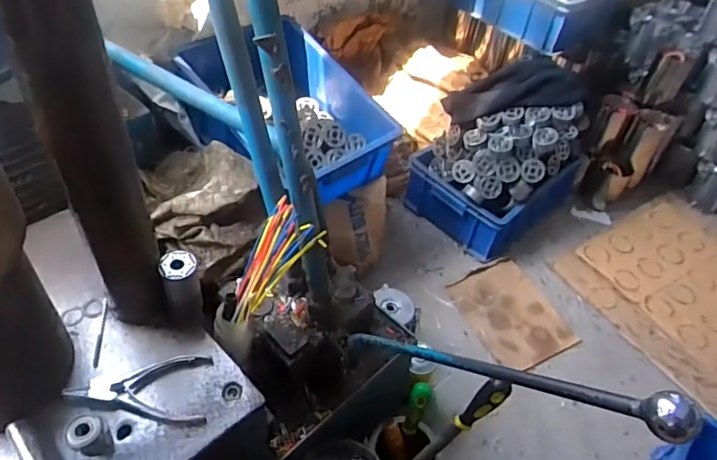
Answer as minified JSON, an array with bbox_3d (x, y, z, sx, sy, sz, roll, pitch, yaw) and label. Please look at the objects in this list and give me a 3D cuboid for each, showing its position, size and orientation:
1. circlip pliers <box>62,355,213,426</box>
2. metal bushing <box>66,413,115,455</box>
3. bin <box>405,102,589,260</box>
[{"bbox_3d":[-0.215,0.155,0.523,0.131,0.011,0.069,2,46,-5],"label":"circlip pliers"},{"bbox_3d":[-0.240,0.185,0.477,0.030,0.032,0.027,-13,49,-18],"label":"metal bushing"},{"bbox_3d":[0.352,-0.196,1.322,0.288,0.299,0.388,37,52,26],"label":"bin"}]

